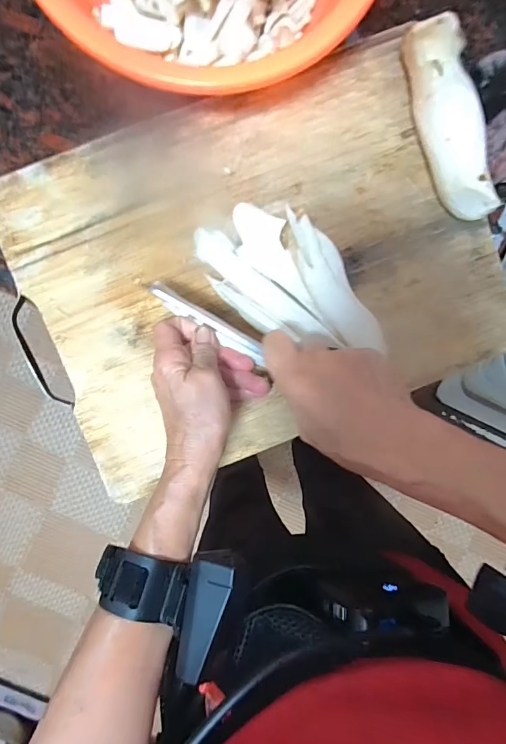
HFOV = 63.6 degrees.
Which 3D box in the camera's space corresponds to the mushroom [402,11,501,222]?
[{"bbox_3d":[0.153,-0.187,0.313,0.039,0.040,0.137,-22,96,-1],"label":"mushroom"}]

